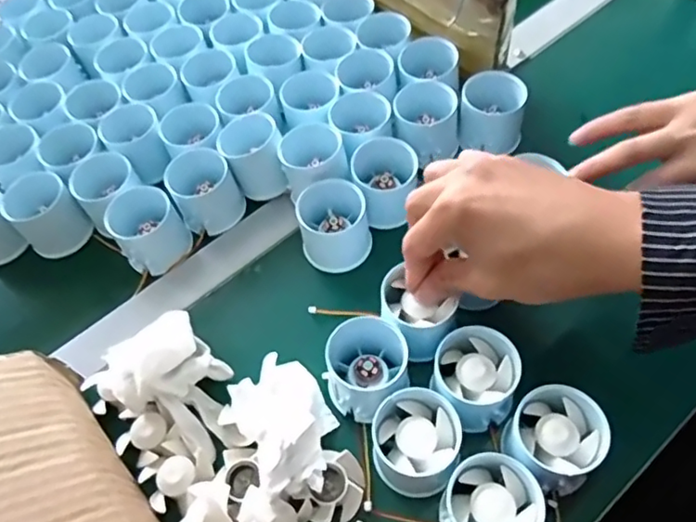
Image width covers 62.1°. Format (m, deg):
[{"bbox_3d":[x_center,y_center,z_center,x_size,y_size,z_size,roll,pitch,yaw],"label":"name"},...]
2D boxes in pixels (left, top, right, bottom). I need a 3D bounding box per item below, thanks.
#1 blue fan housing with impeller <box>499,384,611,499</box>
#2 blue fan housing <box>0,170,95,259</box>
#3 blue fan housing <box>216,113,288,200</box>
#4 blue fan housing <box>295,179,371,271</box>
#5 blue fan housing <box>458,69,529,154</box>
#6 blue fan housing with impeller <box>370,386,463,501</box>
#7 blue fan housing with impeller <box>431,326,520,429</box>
[{"bbox_3d":[0.121,0.109,0.347,0.053,0.046,0.051,-3,57,5],"label":"blue fan housing with impeller"},{"bbox_3d":[-0.256,-0.040,0.492,0.052,0.053,0.056,-39,61,-18],"label":"blue fan housing"},{"bbox_3d":[-0.079,-0.086,0.488,0.049,0.049,0.052,-3,57,5],"label":"blue fan housing"},{"bbox_3d":[-0.011,-0.028,0.447,0.053,0.056,0.055,-3,57,5],"label":"blue fan housing"},{"bbox_3d":[0.122,-0.125,0.493,0.052,0.052,0.055,6,58,11],"label":"blue fan housing"},{"bbox_3d":[0.042,0.113,0.357,0.051,0.045,0.051,-3,57,5],"label":"blue fan housing with impeller"},{"bbox_3d":[0.082,0.075,0.371,0.050,0.042,0.050,23,63,20],"label":"blue fan housing with impeller"}]

